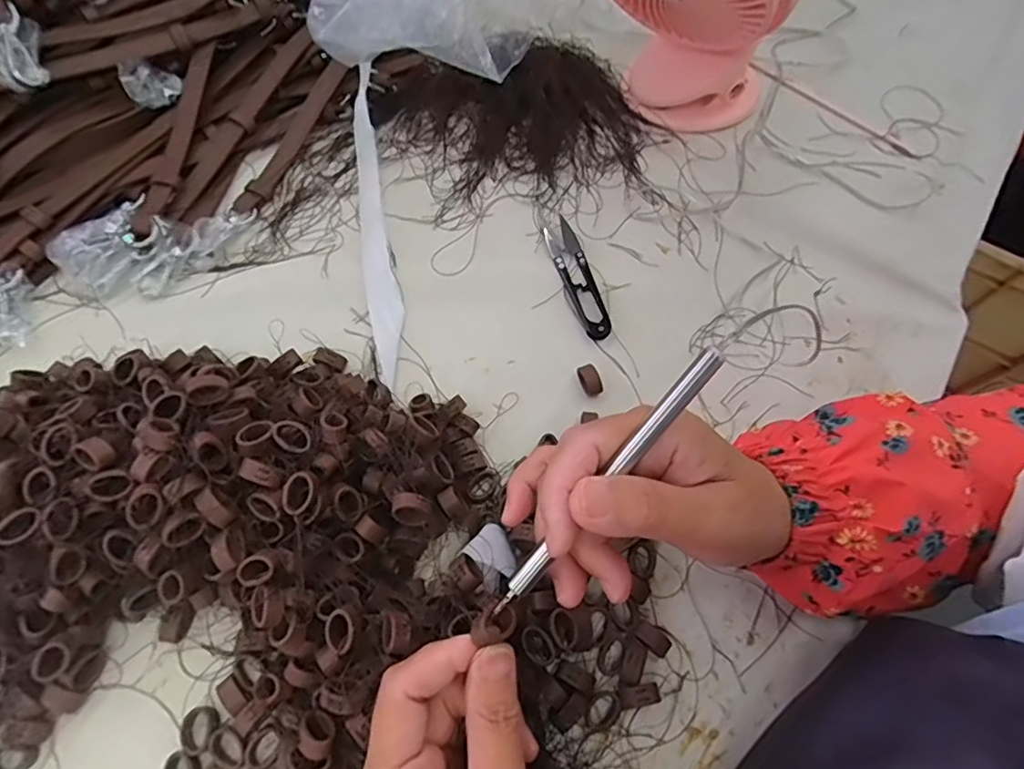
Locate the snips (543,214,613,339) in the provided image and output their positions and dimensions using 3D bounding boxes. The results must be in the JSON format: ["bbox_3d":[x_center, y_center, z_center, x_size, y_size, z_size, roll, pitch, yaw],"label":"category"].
[{"bbox_3d":[0.047,-0.077,0.418,0.023,0.008,0.100,-14,66,-10],"label":"snips"}]

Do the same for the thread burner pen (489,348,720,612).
[{"bbox_3d":[0.036,0.040,0.227,0.009,0.010,0.134,41,98,15],"label":"thread burner pen"}]

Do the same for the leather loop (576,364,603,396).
[{"bbox_3d":[0.051,-0.003,0.377,0.012,0.011,0.020,-16,67,-10],"label":"leather loop"}]

